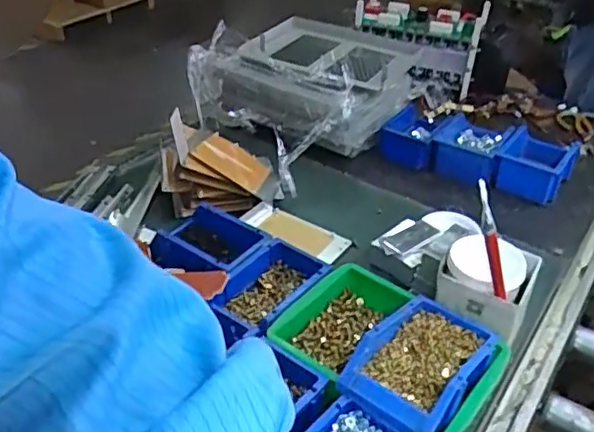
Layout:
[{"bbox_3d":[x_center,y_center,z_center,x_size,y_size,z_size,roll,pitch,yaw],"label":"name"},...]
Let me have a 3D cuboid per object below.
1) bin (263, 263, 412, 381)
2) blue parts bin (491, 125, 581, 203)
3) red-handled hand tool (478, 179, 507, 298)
[{"bbox_3d":[0.057,0.136,0.797,0.106,0.058,0.195,25,42,28],"label":"bin"},{"bbox_3d":[0.447,-0.102,1.159,0.125,0.062,0.166,21,40,24],"label":"blue parts bin"},{"bbox_3d":[0.215,0.031,0.684,0.015,0.197,0.013,-32,44,-6],"label":"red-handled hand tool"}]

